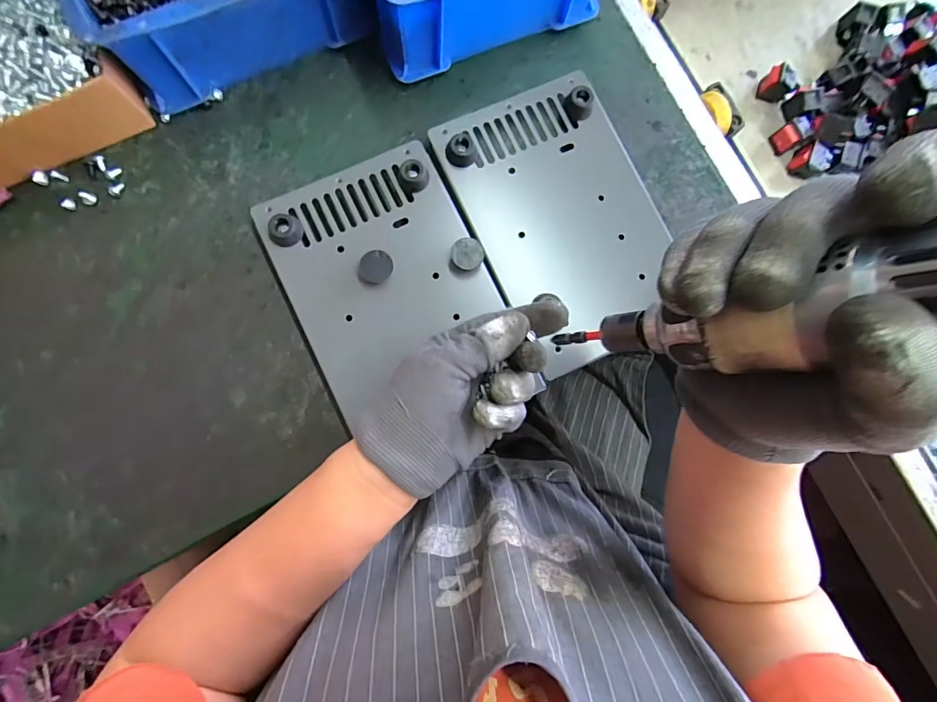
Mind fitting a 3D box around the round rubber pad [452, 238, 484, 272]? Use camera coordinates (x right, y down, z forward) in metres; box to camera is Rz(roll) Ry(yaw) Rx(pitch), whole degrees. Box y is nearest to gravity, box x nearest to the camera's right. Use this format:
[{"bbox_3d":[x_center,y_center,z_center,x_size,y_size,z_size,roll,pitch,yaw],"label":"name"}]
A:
[{"bbox_3d":[-0.001,-0.075,0.350,0.024,0.015,0.026,0,83,-4],"label":"round rubber pad"}]

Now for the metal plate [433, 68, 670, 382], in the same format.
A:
[{"bbox_3d":[0.082,-0.114,0.361,0.153,0.017,0.222,-27,86,-7],"label":"metal plate"}]

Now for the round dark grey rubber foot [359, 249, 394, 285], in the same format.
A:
[{"bbox_3d":[-0.071,-0.064,0.345,0.025,0.014,0.023,0,83,-4],"label":"round dark grey rubber foot"}]

